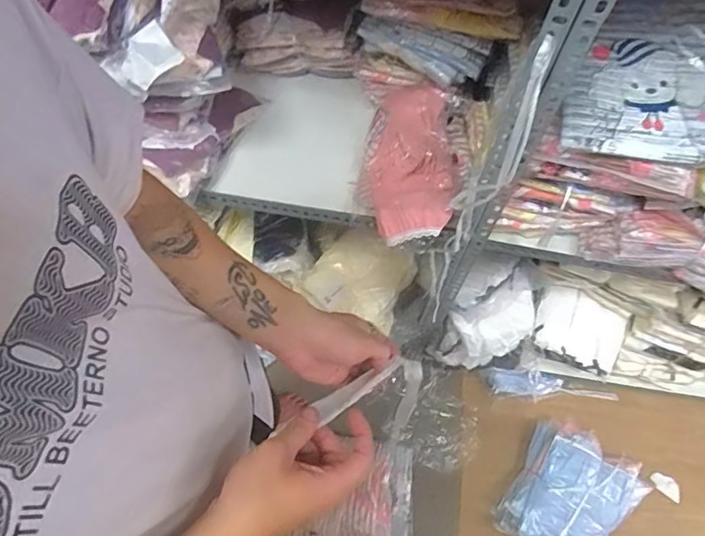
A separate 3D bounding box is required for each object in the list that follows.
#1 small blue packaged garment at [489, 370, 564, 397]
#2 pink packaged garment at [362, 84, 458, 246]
[{"bbox_3d":[0.511,0.341,1.472,0.224,0.045,0.085,3,99,0],"label":"small blue packaged garment"},{"bbox_3d":[0.106,-0.204,0.901,0.163,0.083,0.327,6,63,1],"label":"pink packaged garment"}]

